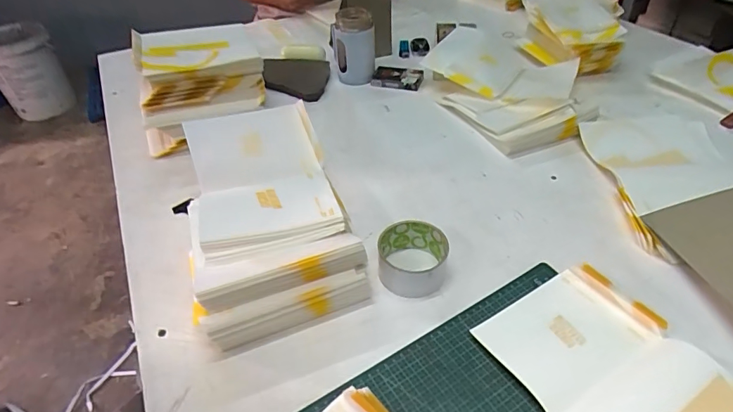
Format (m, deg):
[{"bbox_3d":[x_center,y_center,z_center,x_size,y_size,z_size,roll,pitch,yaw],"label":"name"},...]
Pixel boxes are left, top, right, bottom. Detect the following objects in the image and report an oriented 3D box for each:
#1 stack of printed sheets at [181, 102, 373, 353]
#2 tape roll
[{"bbox_3d":[-0.128,0.004,0.561,0.177,0.091,0.296,-15,42,-13],"label":"stack of printed sheets"},{"bbox_3d":[0.054,0.059,0.529,0.080,0.046,0.074,-2,41,2],"label":"tape roll"}]

